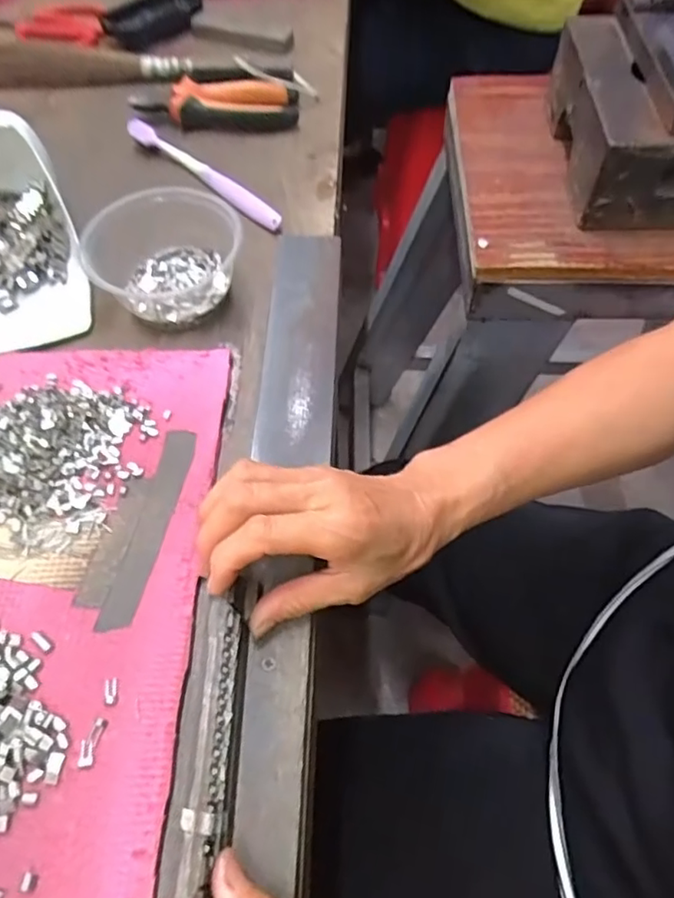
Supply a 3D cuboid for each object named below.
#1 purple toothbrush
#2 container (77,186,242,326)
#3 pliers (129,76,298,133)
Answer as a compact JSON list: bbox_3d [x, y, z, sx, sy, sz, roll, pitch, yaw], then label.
[{"bbox_3d":[-0.113,-0.234,0.517,0.183,0.018,0.016,36,66,22],"label":"purple toothbrush"},{"bbox_3d":[-0.123,-0.138,0.436,0.104,0.051,0.091,-25,61,-13],"label":"container"},{"bbox_3d":[-0.113,-0.317,0.560,0.148,0.027,0.046,-1,58,1],"label":"pliers"}]

